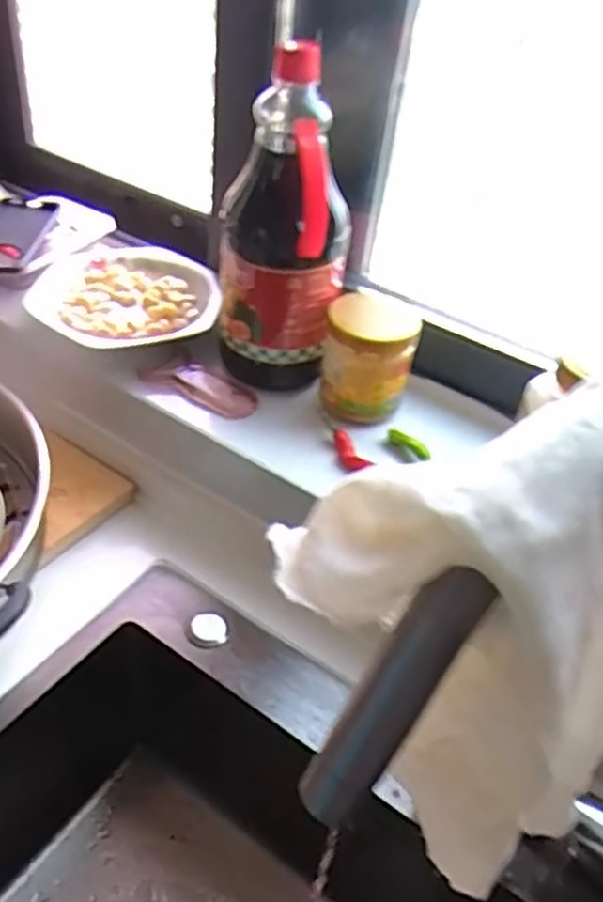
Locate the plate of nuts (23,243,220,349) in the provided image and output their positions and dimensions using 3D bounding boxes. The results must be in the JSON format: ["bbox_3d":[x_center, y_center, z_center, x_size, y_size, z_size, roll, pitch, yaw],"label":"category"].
[{"bbox_3d":[-0.188,-0.167,0.755,0.186,0.035,0.188,5,40,-4],"label":"plate of nuts"}]

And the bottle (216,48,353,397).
[{"bbox_3d":[-0.014,-0.197,0.629,0.108,0.275,0.113,6,40,-3],"label":"bottle"}]

